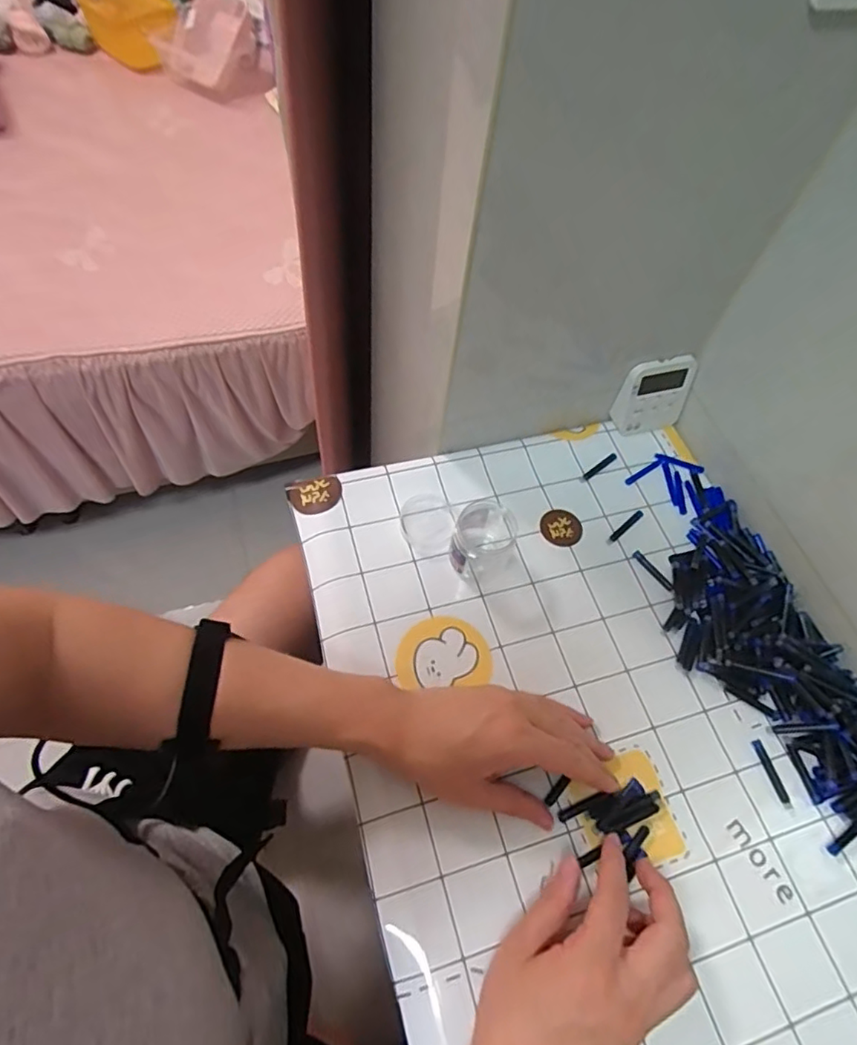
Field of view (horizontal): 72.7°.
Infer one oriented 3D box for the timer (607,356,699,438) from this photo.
[{"bbox_3d":[0.231,-0.131,0.600,0.076,0.083,0.019,-12,45,-10],"label":"timer"}]

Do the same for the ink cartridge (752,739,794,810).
[{"bbox_3d":[0.270,0.197,0.456,0.008,0.004,0.051,-11,62,-10],"label":"ink cartridge"}]

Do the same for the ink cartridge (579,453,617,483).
[{"bbox_3d":[0.174,-0.056,0.593,0.052,0.004,0.007,-34,68,-21],"label":"ink cartridge"}]

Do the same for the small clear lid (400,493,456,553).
[{"bbox_3d":[0.000,0.000,0.542,0.050,0.006,0.058,-18,63,-15],"label":"small clear lid"}]

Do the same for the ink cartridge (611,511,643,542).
[{"bbox_3d":[0.192,0.003,0.561,0.048,0.004,0.007,-37,69,-22],"label":"ink cartridge"}]

